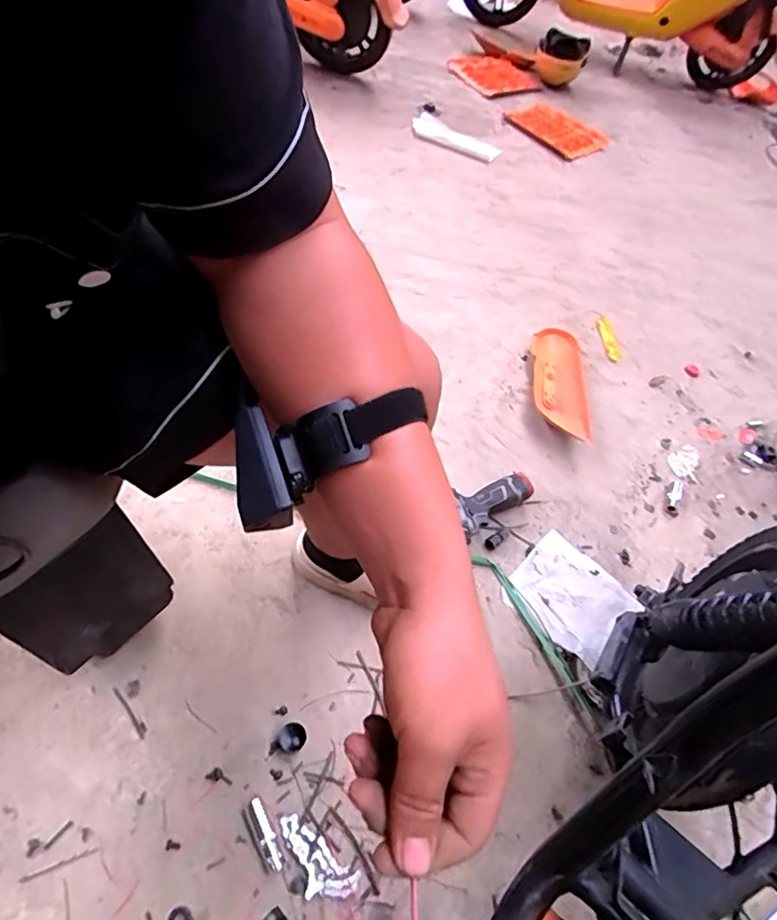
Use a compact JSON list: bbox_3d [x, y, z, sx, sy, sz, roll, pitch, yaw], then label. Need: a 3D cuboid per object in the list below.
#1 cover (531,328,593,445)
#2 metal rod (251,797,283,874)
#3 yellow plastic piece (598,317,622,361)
[{"bbox_3d":[0.376,-0.169,1.181,0.109,0.049,0.332,12,54,-5],"label":"cover"},{"bbox_3d":[-0.151,0.456,0.650,0.018,0.012,0.082,-19,62,-24],"label":"metal rod"},{"bbox_3d":[0.552,-0.302,1.331,0.034,0.017,0.135,4,55,-10],"label":"yellow plastic piece"}]

